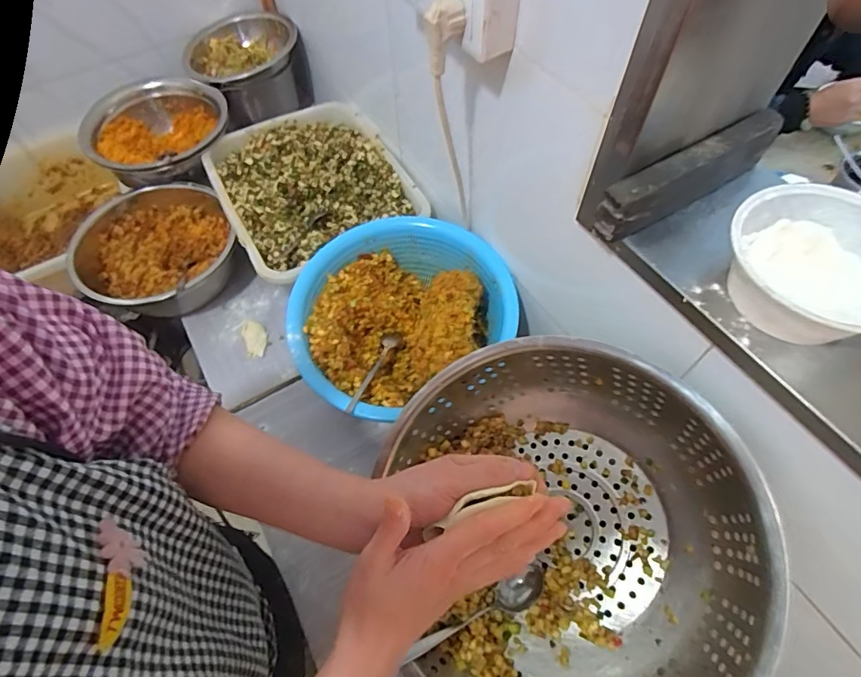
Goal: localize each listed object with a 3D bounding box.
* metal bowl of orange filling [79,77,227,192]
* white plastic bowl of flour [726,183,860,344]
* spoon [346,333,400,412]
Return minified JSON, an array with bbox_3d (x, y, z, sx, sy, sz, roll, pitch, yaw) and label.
[{"bbox_3d":[-0.520,-0.393,0.946,0.256,0.095,0.225,-20,60,-11],"label":"metal bowl of orange filling"},{"bbox_3d":[0.307,-0.051,0.392,0.135,0.063,0.131,0,58,0],"label":"white plastic bowl of flour"},{"bbox_3d":[-0.081,0.043,0.683,0.026,0.016,0.180,14,35,9],"label":"spoon"}]

